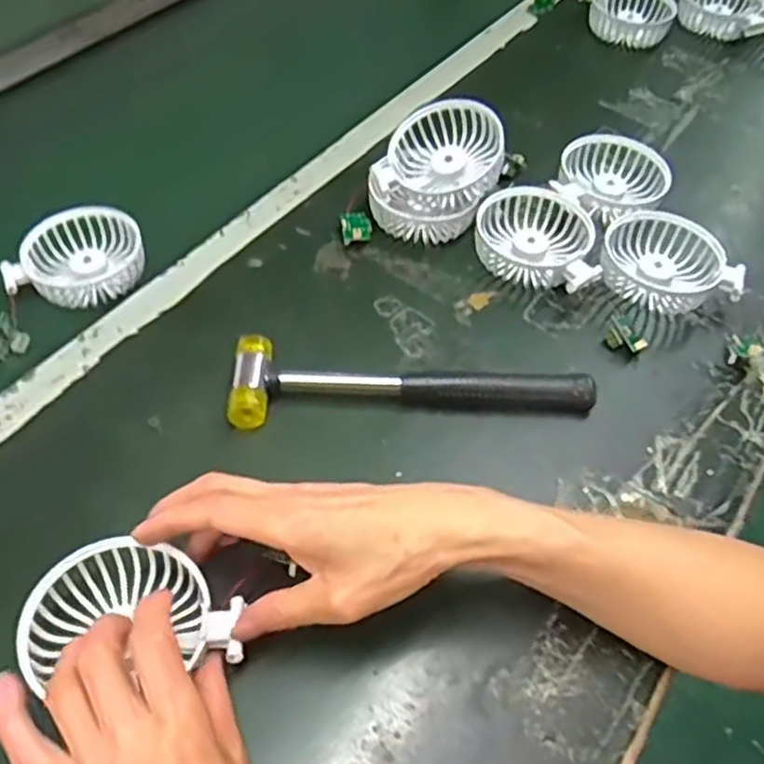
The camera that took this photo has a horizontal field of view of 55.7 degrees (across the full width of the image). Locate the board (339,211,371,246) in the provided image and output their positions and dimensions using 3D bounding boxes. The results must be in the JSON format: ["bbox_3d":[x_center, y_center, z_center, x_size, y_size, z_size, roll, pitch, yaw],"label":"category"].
[{"bbox_3d":[-0.021,-0.123,0.577,0.023,0.009,0.030,-3,58,-13],"label":"board"}]

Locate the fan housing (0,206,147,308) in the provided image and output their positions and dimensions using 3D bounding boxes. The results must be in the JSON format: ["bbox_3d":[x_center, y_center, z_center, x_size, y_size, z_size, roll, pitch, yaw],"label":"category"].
[{"bbox_3d":[-0.245,-0.099,0.577,0.103,0.025,0.083,-20,57,-18],"label":"fan housing"}]

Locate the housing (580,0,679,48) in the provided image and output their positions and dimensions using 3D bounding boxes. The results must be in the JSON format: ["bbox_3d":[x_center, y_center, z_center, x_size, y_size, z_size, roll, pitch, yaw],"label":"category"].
[{"bbox_3d":[0.273,-0.414,0.811,0.103,0.038,0.087,16,54,12],"label":"housing"}]

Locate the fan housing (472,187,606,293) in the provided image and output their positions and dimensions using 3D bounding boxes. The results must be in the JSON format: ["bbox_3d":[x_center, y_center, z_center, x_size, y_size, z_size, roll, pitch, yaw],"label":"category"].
[{"bbox_3d":[0.120,-0.111,0.573,0.090,0.032,0.101,7,53,1],"label":"fan housing"}]

